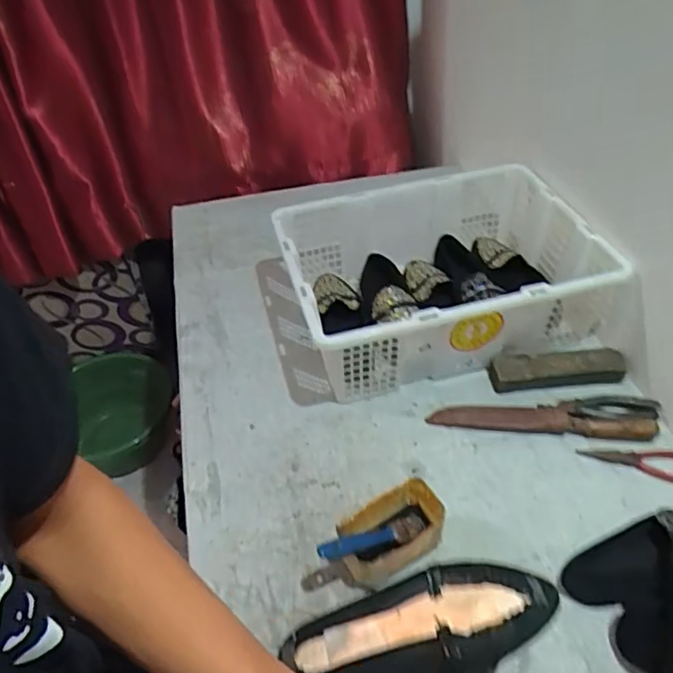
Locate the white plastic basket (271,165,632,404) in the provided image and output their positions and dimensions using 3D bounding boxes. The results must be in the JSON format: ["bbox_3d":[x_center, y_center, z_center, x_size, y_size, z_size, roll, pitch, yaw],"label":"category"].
[{"bbox_3d":[0.163,-0.105,0.975,0.477,0.175,0.354,-13,45,-8],"label":"white plastic basket"}]

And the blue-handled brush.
[{"bbox_3d":[0.044,0.234,0.672,0.145,0.024,0.033,-1,37,-36],"label":"blue-handled brush"}]

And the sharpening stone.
[{"bbox_3d":[0.334,0.050,0.886,0.195,0.029,0.049,-3,44,2],"label":"sharpening stone"}]

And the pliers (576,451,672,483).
[{"bbox_3d":[0.414,0.171,0.795,0.151,0.012,0.045,8,46,14],"label":"pliers"}]

